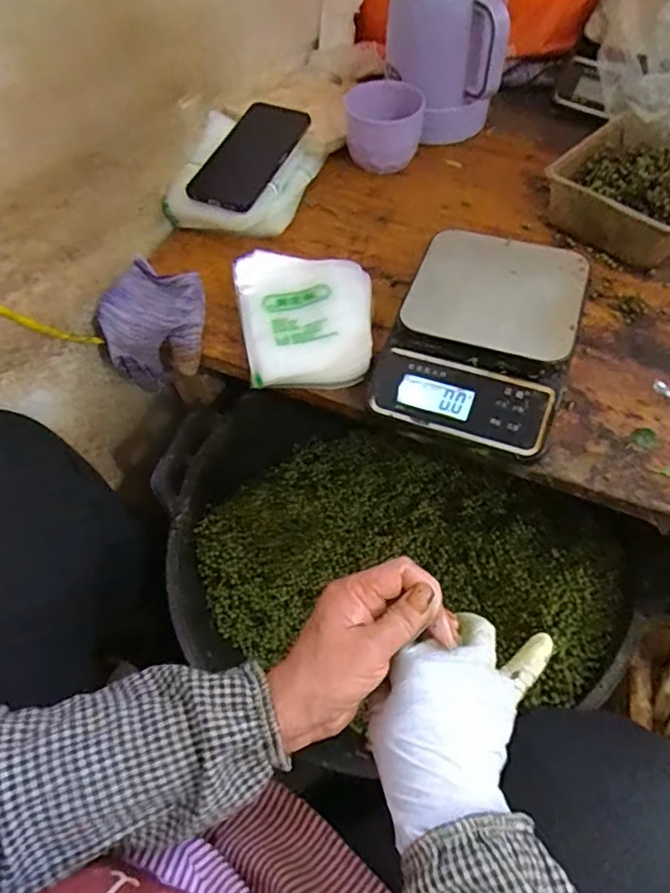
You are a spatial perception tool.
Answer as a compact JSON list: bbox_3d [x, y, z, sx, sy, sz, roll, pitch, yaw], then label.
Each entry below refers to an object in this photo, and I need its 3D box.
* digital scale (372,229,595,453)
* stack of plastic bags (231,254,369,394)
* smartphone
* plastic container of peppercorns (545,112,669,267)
[{"bbox_3d":[0.132,-0.096,0.517,0.151,0.055,0.206,20,60,15],"label":"digital scale"},{"bbox_3d":[-0.030,-0.123,0.556,0.128,0.041,0.158,0,57,3],"label":"stack of plastic bags"},{"bbox_3d":[-0.098,-0.327,0.650,0.079,0.015,0.182,21,62,10],"label":"smartphone"},{"bbox_3d":[0.330,-0.276,0.624,0.159,0.059,0.172,38,66,24],"label":"plastic container of peppercorns"}]

